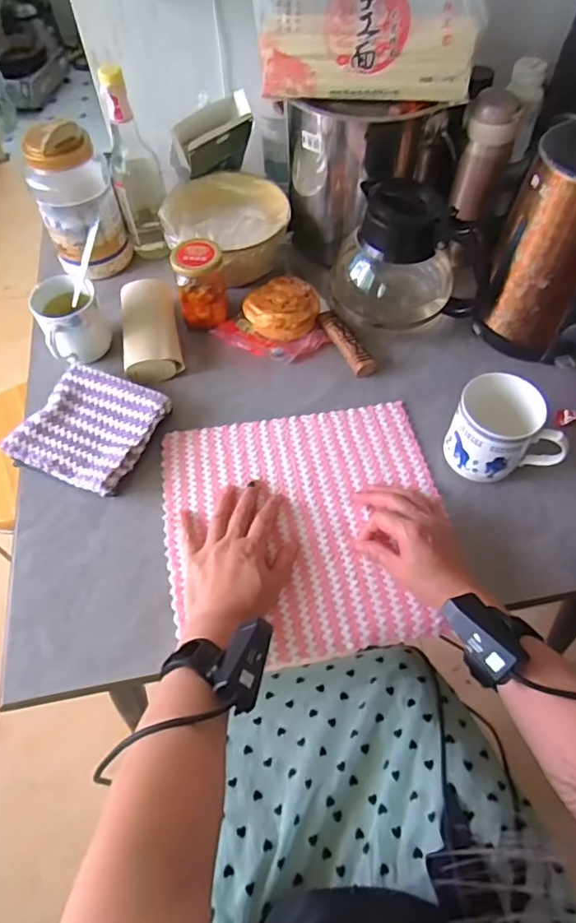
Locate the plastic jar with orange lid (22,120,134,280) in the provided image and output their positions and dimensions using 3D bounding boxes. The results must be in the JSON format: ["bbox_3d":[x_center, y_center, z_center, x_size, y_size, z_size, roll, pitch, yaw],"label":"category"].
[{"bbox_3d":[-0.284,-0.350,0.734,0.102,0.195,0.087,-19,59,-13],"label":"plastic jar with orange lid"}]

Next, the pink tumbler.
[{"bbox_3d":[0.244,-0.384,0.680,0.053,0.145,0.050,19,58,11],"label":"pink tumbler"}]

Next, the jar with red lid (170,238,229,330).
[{"bbox_3d":[-0.114,-0.233,0.708,0.062,0.098,0.063,1,56,-1],"label":"jar with red lid"}]

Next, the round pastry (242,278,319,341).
[{"bbox_3d":[-0.008,-0.198,0.724,0.086,0.054,0.078,-37,64,-23],"label":"round pastry"}]

